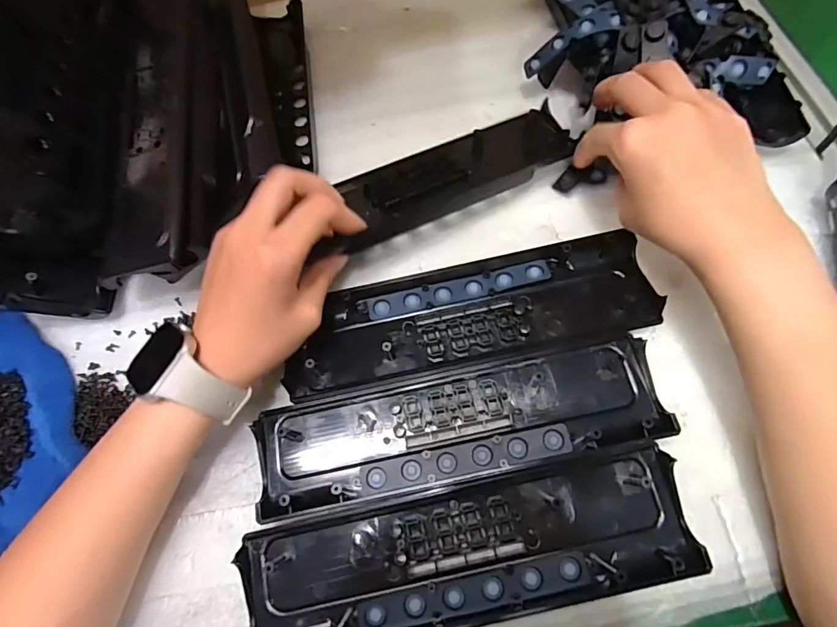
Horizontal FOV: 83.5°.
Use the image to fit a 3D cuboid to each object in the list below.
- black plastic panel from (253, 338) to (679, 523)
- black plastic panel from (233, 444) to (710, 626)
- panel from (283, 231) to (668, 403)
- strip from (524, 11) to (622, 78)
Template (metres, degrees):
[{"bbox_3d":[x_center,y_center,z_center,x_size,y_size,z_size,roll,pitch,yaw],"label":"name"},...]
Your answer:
[{"bbox_3d":[0.025,0.070,0.287,0.246,0.016,0.066,-11,67,0],"label":"black plastic panel"},{"bbox_3d":[0.027,0.136,0.263,0.246,0.018,0.068,-12,67,0],"label":"black plastic panel"},{"bbox_3d":[0.033,-0.002,0.318,0.243,0.016,0.072,-12,67,0],"label":"panel"},{"bbox_3d":[0.112,-0.204,0.352,0.071,0.018,0.012,-18,58,35],"label":"strip"}]

